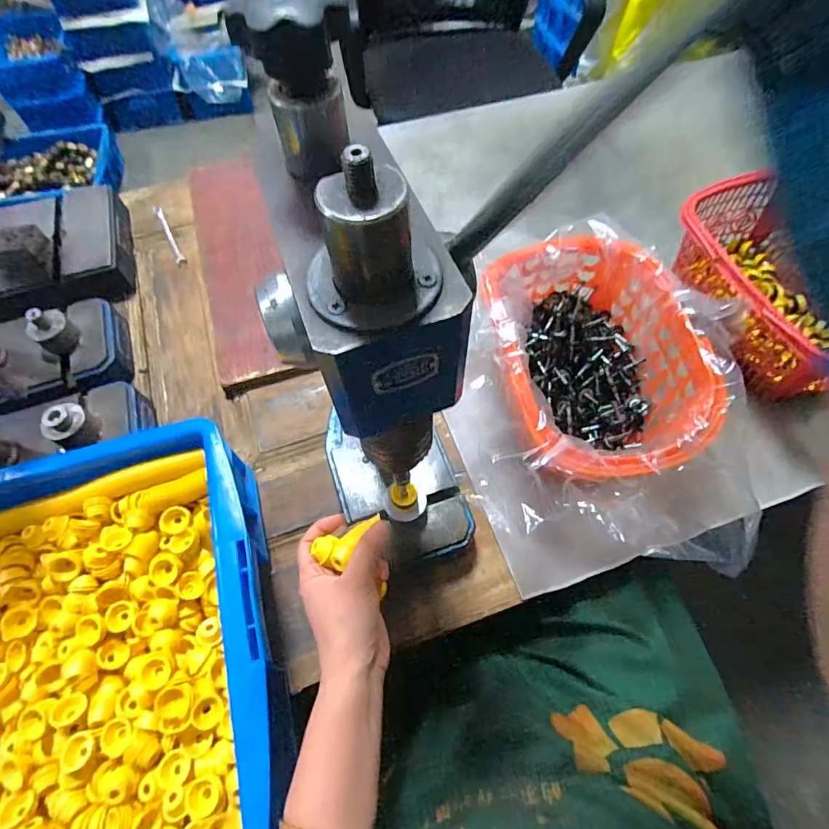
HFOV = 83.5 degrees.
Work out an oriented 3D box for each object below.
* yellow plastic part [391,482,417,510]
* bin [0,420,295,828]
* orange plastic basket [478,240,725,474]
[{"bbox_3d":[-0.010,0.078,0.437,0.025,0.008,0.022,-4,63,-2],"label":"yellow plastic part"},{"bbox_3d":[-0.364,0.234,0.386,0.505,0.106,0.362,-17,64,-8],"label":"bin"},{"bbox_3d":[0.178,-0.053,0.494,0.184,0.113,0.265,-10,63,-4],"label":"orange plastic basket"}]

